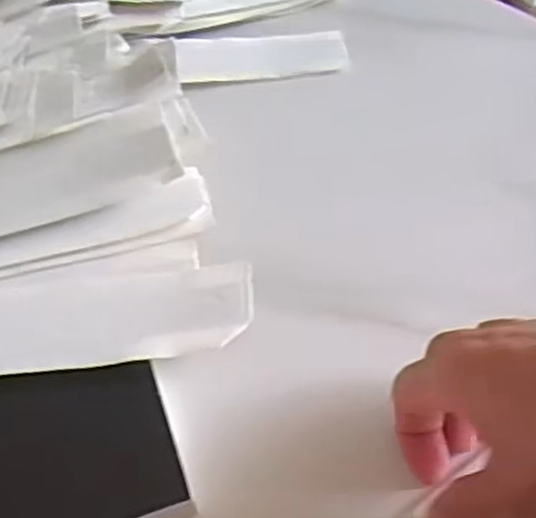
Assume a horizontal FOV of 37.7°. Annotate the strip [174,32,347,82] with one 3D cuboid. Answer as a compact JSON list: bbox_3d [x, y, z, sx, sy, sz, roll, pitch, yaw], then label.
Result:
[{"bbox_3d":[-0.004,-0.163,0.627,0.135,0.005,0.074,-6,42,-10],"label":"strip"}]

